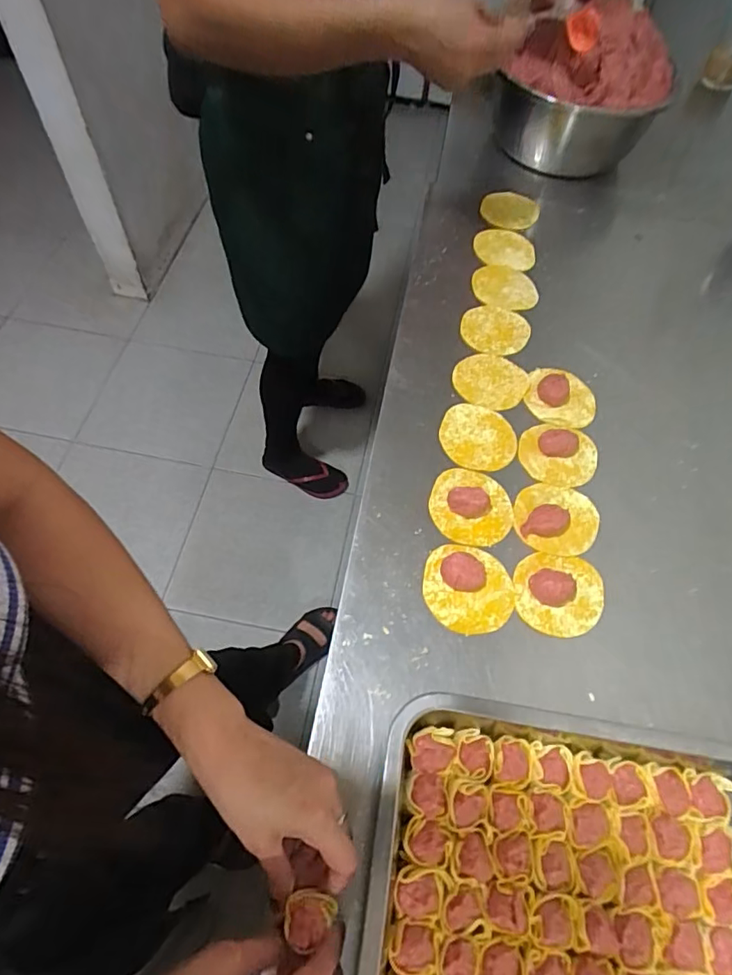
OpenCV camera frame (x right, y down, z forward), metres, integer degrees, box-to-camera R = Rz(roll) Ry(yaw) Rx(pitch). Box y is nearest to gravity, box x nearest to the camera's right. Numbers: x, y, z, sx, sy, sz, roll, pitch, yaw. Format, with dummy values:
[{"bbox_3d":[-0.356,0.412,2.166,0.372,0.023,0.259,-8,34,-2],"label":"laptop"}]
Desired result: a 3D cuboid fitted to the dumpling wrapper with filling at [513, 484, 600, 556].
[{"bbox_3d":[0.192,0.027,0.532,0.081,0.021,0.078,14,61,3],"label":"dumpling wrapper with filling"}]

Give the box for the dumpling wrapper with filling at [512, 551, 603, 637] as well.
[{"bbox_3d":[0.181,0.094,0.492,0.082,0.025,0.077,2,61,-3],"label":"dumpling wrapper with filling"}]

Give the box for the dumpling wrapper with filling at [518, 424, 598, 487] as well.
[{"bbox_3d":[0.208,-0.038,0.577,0.079,0.016,0.076,2,61,-3],"label":"dumpling wrapper with filling"}]

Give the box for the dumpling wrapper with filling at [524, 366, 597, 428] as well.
[{"bbox_3d":[0.226,-0.106,0.616,0.080,0.016,0.076,2,61,-3],"label":"dumpling wrapper with filling"}]

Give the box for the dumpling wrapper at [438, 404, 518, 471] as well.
[{"bbox_3d":[0.122,-0.056,0.586,0.081,0.004,0.082,2,61,-3],"label":"dumpling wrapper"}]

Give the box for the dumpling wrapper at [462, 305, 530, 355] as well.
[{"bbox_3d":[0.161,-0.196,0.668,0.082,0.009,0.077,2,61,-3],"label":"dumpling wrapper"}]

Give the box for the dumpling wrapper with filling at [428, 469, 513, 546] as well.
[{"bbox_3d":[0.107,0.013,0.535,0.081,0.023,0.083,18,61,6],"label":"dumpling wrapper with filling"}]

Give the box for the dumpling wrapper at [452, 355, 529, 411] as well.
[{"bbox_3d":[0.145,-0.125,0.627,0.083,0.005,0.079,1,63,-1],"label":"dumpling wrapper"}]

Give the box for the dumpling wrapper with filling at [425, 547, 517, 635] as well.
[{"bbox_3d":[0.096,0.089,0.491,0.081,0.019,0.081,4,60,-2],"label":"dumpling wrapper with filling"}]

